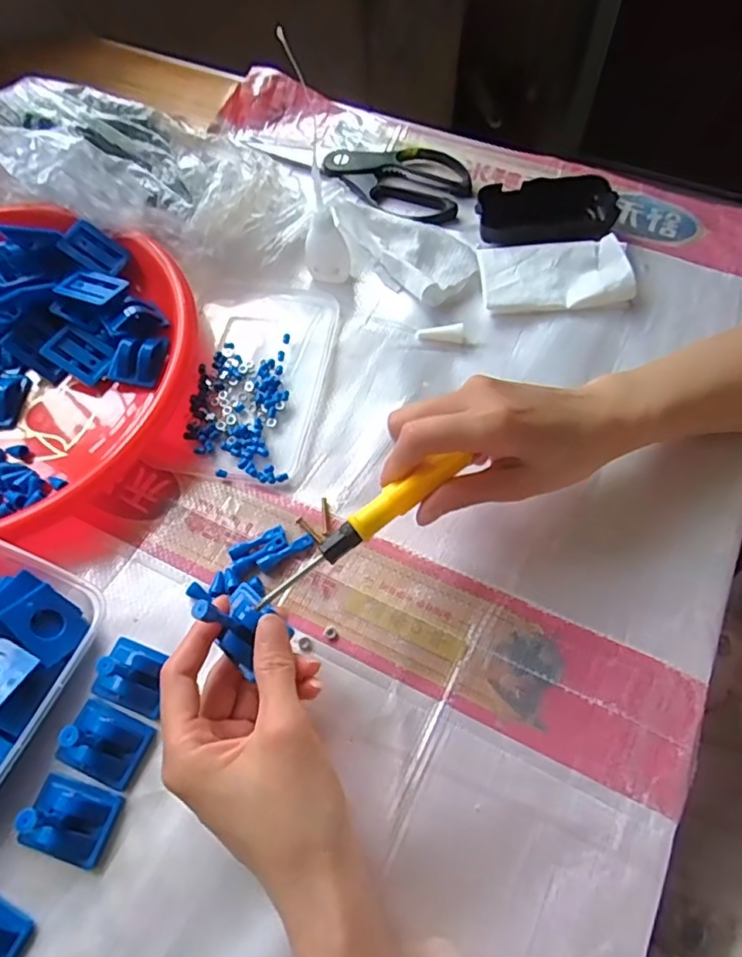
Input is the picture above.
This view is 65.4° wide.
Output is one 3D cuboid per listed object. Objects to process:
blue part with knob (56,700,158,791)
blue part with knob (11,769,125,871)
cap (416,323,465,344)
[{"bbox_3d":[-0.147,0.138,0.303,0.042,0.045,0.033,20,66,12],"label":"blue part with knob"},{"bbox_3d":[-0.157,0.171,0.287,0.043,0.045,0.033,15,65,10],"label":"blue part with knob"},{"bbox_3d":[0.052,-0.109,0.433,0.036,0.009,0.014,0,63,2],"label":"cap"}]

